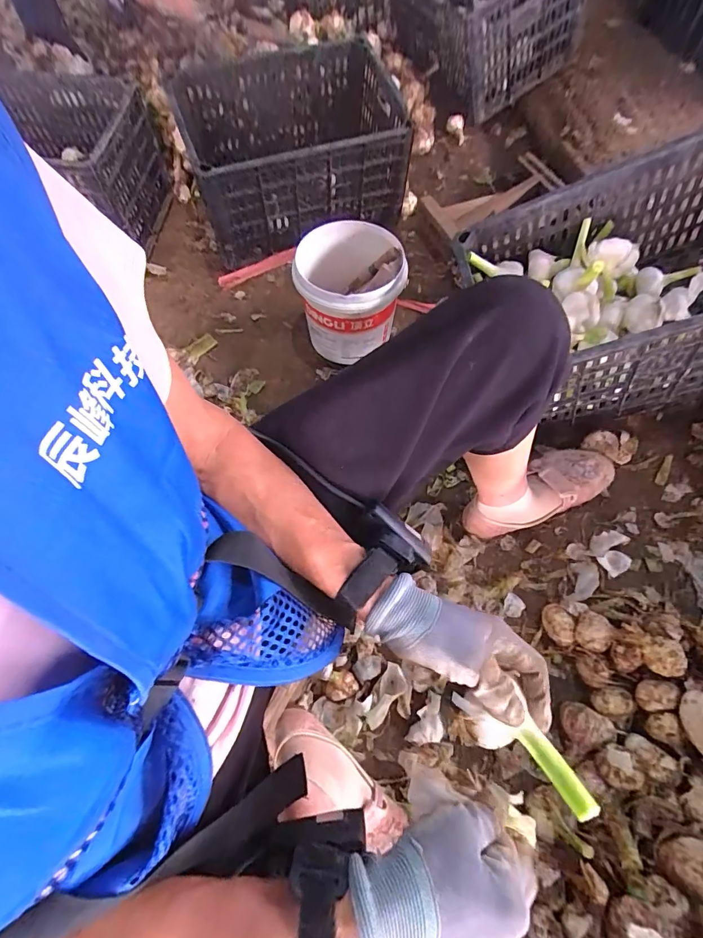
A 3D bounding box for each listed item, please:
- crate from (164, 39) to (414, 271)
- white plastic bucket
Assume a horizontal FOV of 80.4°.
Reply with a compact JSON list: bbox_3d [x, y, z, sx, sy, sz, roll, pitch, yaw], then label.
[{"bbox_3d":[-0.132,-0.730,0.966,0.441,0.238,0.375,-15,66,-5],"label":"crate"},{"bbox_3d":[0.001,-0.331,0.803,0.189,0.186,0.182,-1,66,1],"label":"white plastic bucket"}]

